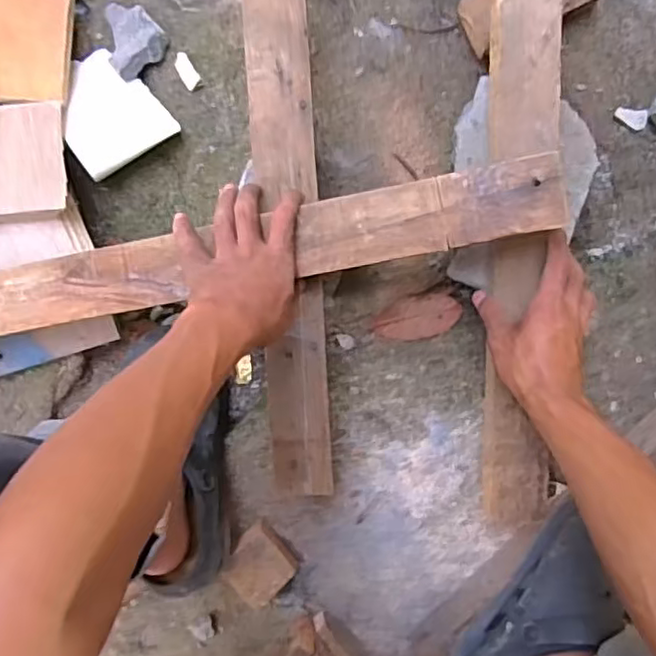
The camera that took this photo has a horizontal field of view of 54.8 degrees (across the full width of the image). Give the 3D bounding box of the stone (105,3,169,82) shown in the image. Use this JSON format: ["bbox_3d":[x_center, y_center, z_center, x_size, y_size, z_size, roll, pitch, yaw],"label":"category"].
[{"bbox_3d":[-0.202,-0.293,0.640,0.060,0.020,0.070,-41,94,2],"label":"stone"}]

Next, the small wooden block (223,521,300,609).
[{"bbox_3d":[-0.073,0.251,0.674,0.062,0.046,0.067,-40,94,1],"label":"small wooden block"}]

